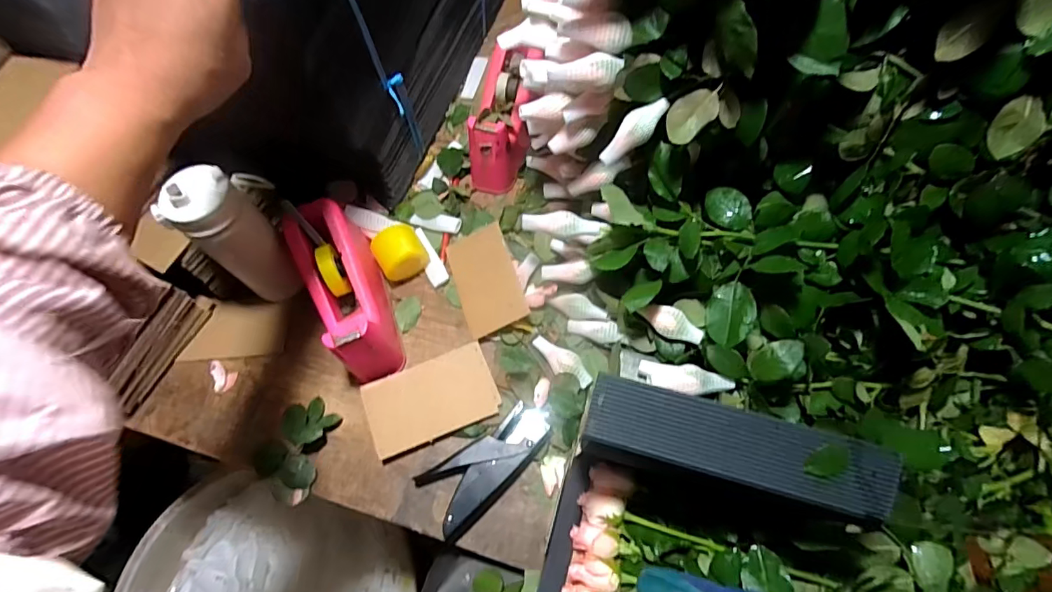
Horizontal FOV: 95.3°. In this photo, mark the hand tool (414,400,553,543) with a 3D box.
[{"bbox_3d":[-0.038,0.180,0.516,0.150,0.024,0.069,-35,68,-14],"label":"hand tool"}]

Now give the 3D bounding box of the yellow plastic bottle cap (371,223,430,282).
[{"bbox_3d":[-0.159,-0.055,0.609,0.061,0.046,0.053,-34,68,-14],"label":"yellow plastic bottle cap"}]

